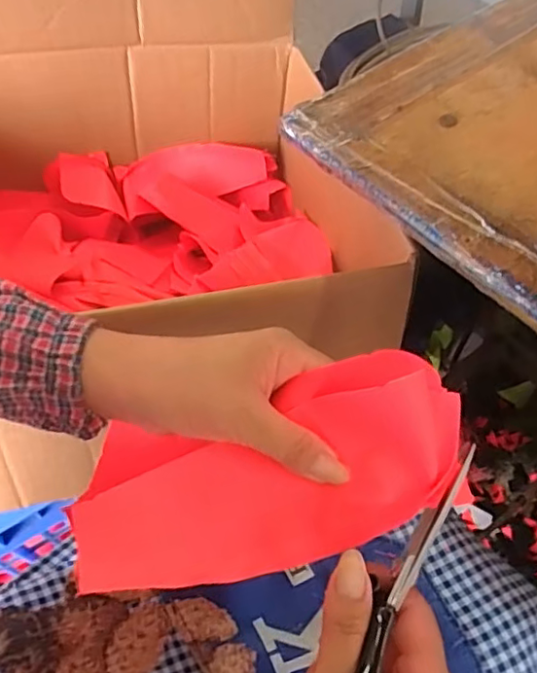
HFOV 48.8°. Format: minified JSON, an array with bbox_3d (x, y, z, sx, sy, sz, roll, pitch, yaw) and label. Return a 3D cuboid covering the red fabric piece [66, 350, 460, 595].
[{"bbox_3d":[-0.002,0.071,0.296,0.195,0.032,0.088,-18,79,-6],"label":"red fabric piece"}]

